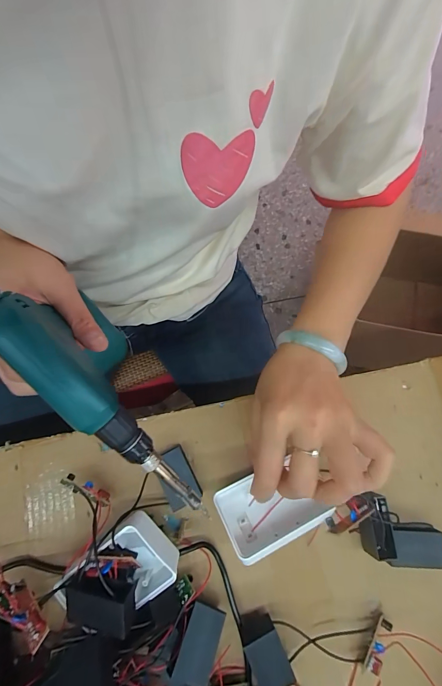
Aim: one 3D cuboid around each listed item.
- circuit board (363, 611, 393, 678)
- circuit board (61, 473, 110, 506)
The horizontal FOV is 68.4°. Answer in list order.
[{"bbox_3d":[0.131,0.252,0.272,0.013,0.011,0.041,26,77,5],"label":"circuit board"},{"bbox_3d":[-0.115,0.126,0.278,0.044,0.011,0.012,36,77,-16],"label":"circuit board"}]

